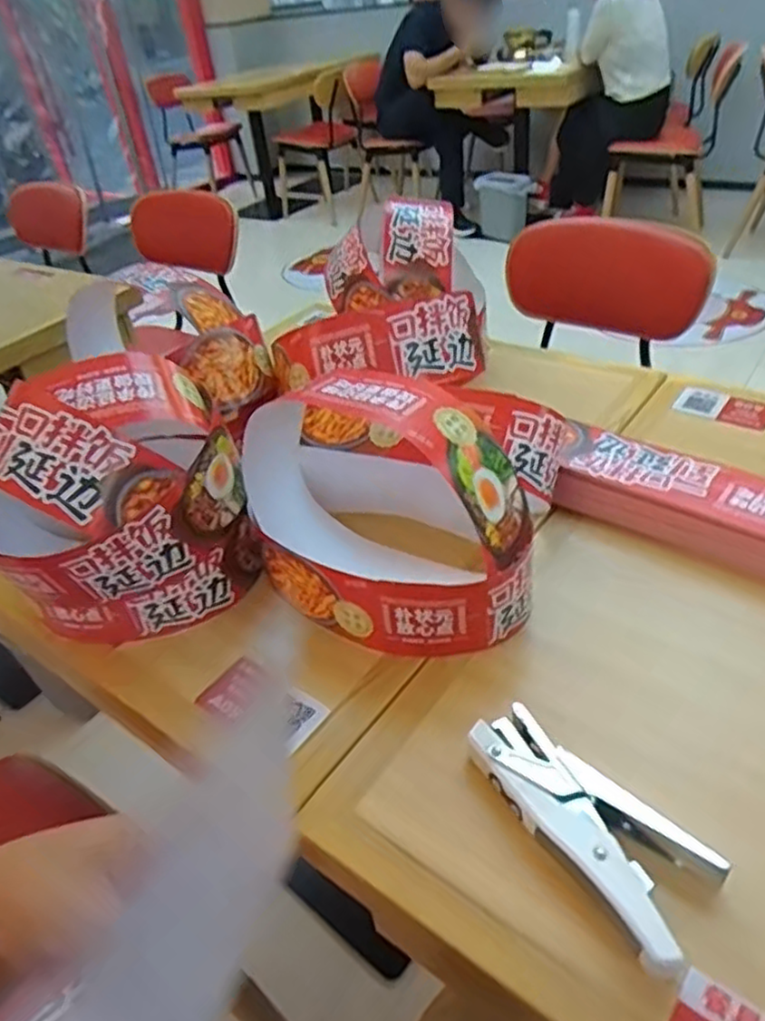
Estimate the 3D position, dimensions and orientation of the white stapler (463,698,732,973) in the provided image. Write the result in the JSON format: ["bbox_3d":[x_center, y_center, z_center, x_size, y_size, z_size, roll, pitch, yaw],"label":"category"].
[{"bbox_3d":[0.129,0.193,0.434,0.075,0.037,0.161,-26,42,-22],"label":"white stapler"}]

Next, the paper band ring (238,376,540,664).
[{"bbox_3d":[-0.003,-0.006,0.571,0.184,0.171,0.221,-23,41,-18],"label":"paper band ring"}]

